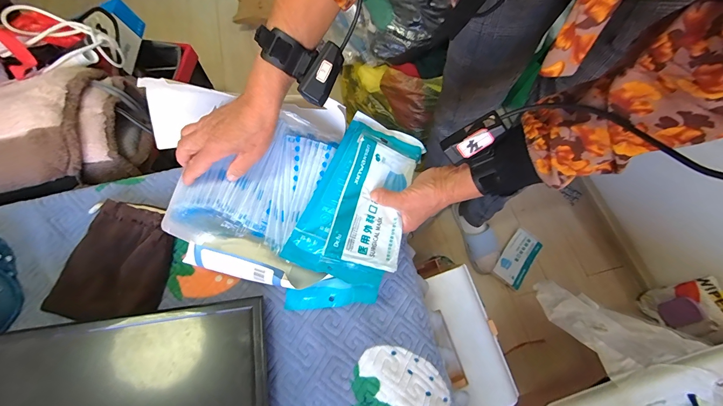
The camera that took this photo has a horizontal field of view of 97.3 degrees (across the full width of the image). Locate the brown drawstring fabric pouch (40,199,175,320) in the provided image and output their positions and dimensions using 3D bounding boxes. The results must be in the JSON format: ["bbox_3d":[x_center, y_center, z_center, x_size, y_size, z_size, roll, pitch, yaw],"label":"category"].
[{"bbox_3d":[-0.353,0.084,0.463,0.148,0.053,0.164,9,63,1],"label":"brown drawstring fabric pouch"}]

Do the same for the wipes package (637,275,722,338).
[{"bbox_3d":[0.859,0.280,0.842,0.049,0.206,0.127,-6,63,-6],"label":"wipes package"}]

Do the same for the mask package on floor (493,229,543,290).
[{"bbox_3d":[0.495,0.171,1.007,0.095,0.013,0.185,36,66,14],"label":"mask package on floor"}]

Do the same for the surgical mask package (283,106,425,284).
[{"bbox_3d":[0.007,-0.019,0.448,0.140,0.038,0.258,21,63,7],"label":"surgical mask package"}]

